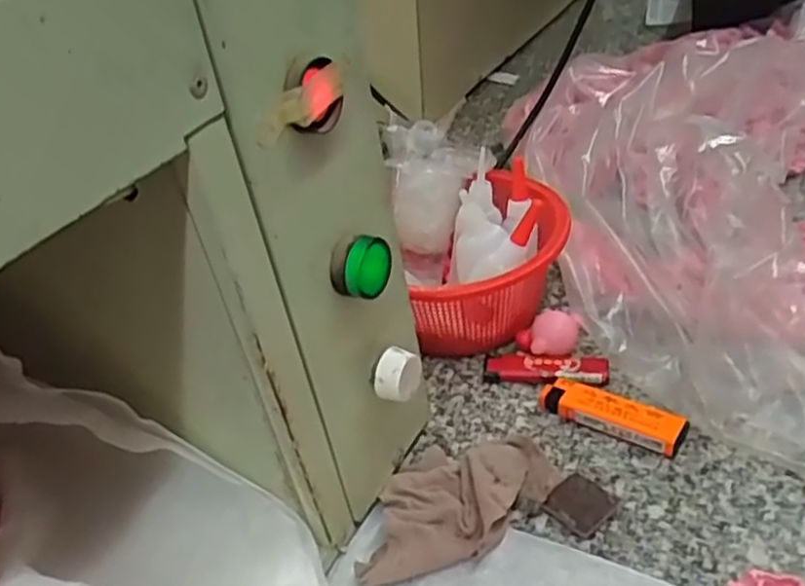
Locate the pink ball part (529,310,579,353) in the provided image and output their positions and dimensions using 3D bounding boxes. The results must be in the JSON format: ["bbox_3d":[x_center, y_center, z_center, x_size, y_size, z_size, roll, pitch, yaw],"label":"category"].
[{"bbox_3d":[0.096,0.025,0.476,0.029,0.021,0.023,1,37,14],"label":"pink ball part"}]

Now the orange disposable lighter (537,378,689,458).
[{"bbox_3d":[0.118,0.067,0.428,0.079,0.012,0.022,21,44,30],"label":"orange disposable lighter"}]

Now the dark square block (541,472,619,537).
[{"bbox_3d":[0.091,0.107,0.387,0.028,0.008,0.031,23,47,37],"label":"dark square block"}]

